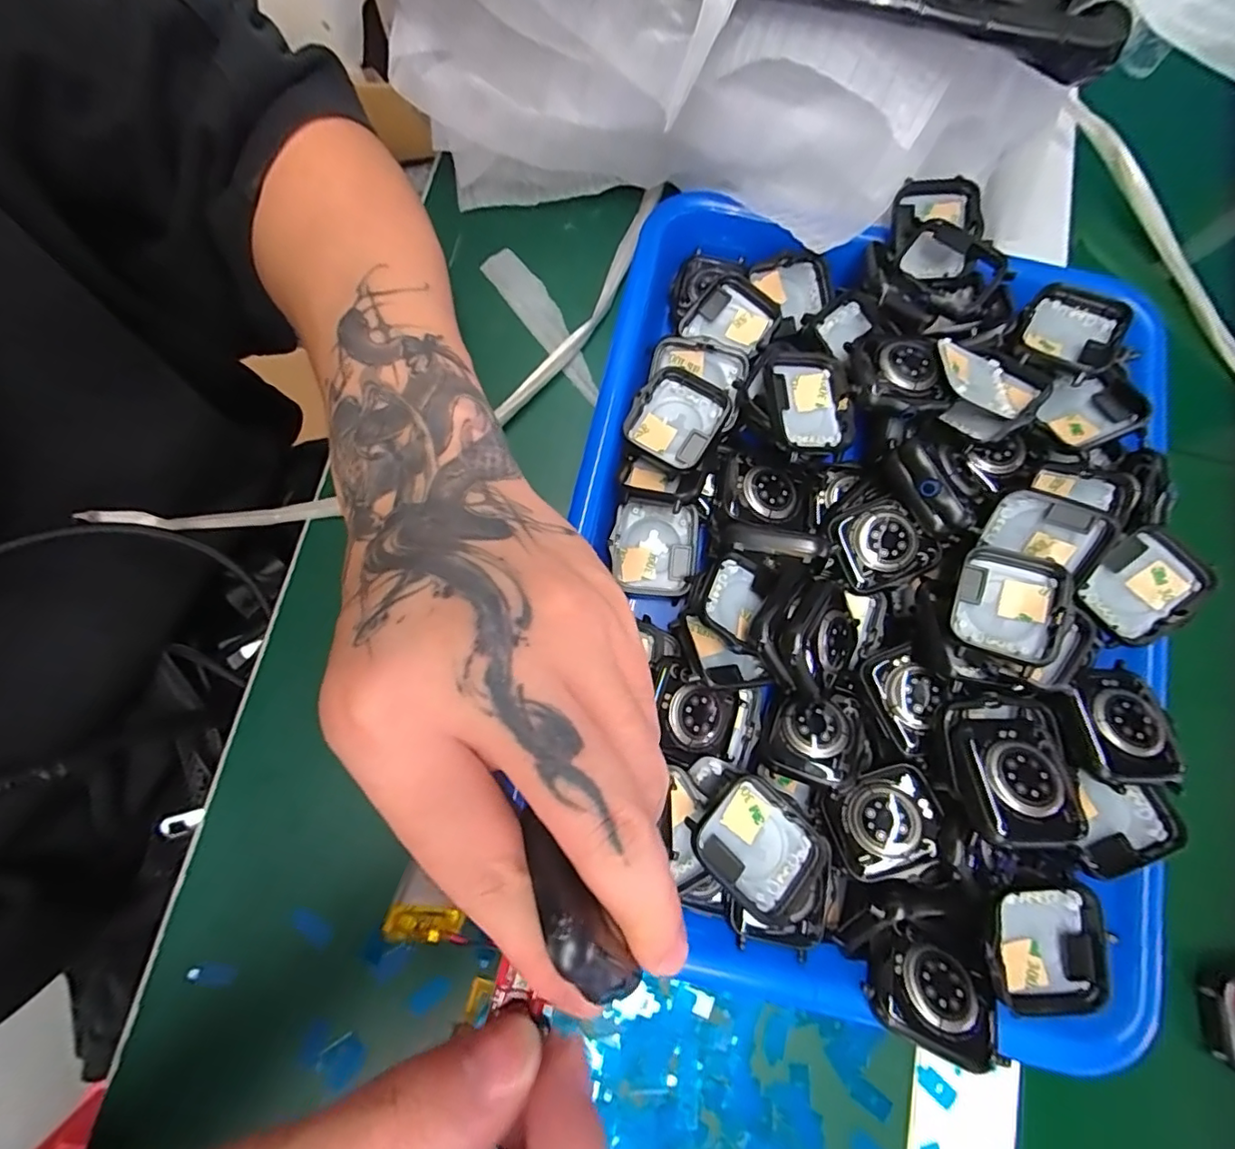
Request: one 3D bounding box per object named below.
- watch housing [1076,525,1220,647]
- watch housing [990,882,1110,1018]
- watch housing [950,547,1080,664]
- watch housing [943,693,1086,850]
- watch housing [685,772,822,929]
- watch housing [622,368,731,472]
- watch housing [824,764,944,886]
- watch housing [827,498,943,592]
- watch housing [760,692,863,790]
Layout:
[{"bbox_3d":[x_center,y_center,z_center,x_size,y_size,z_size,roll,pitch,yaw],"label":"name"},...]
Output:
[{"bbox_3d":[0.211,0.005,0.226,0.034,0.011,0.040,44,111,16],"label":"watch housing"},{"bbox_3d":[0.149,0.131,0.196,0.039,0.012,0.042,-3,78,-3],"label":"watch housing"},{"bbox_3d":[0.151,0.013,0.217,0.036,0.010,0.041,22,74,23],"label":"watch housing"},{"bbox_3d":[0.139,0.069,0.199,0.039,0.012,0.051,-5,53,10],"label":"watch housing"},{"bbox_3d":[0.051,0.099,0.204,0.043,0.011,0.036,42,80,8],"label":"watch housing"},{"bbox_3d":[0.025,-0.068,0.248,0.038,0.010,0.043,28,78,5],"label":"watch housing"},{"bbox_3d":[0.102,0.094,0.213,0.039,0.014,0.033,-16,78,-5],"label":"watch housing"},{"bbox_3d":[0.110,-0.013,0.234,0.037,0.010,0.034,-24,79,-6],"label":"watch housing"},{"bbox_3d":[0.080,0.064,0.226,0.030,0.015,0.039,29,78,5],"label":"watch housing"}]

